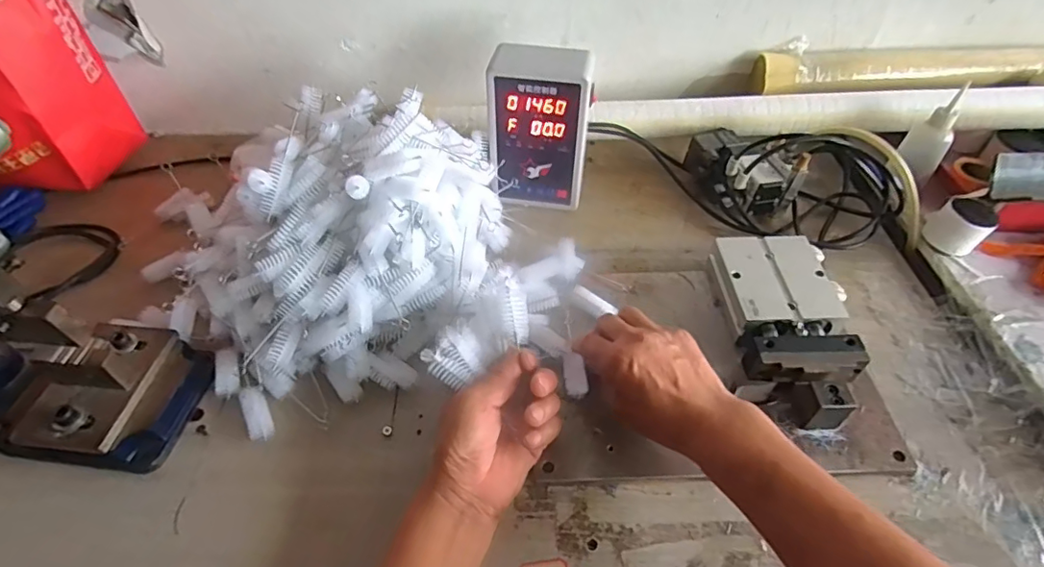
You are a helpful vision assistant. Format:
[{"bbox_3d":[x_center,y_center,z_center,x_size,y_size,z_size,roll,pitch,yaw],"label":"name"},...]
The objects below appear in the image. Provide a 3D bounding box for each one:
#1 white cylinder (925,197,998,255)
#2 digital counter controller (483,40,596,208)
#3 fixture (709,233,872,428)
[{"bbox_3d":[0.473,-0.064,0.583,0.048,0.047,0.054,-37,59,-27],"label":"white cylinder"},{"bbox_3d":[0.020,-0.169,0.611,0.110,0.172,0.068,10,50,9],"label":"digital counter controller"},{"bbox_3d":[0.257,0.033,0.518,0.118,0.036,0.202,3,49,3],"label":"fixture"}]

